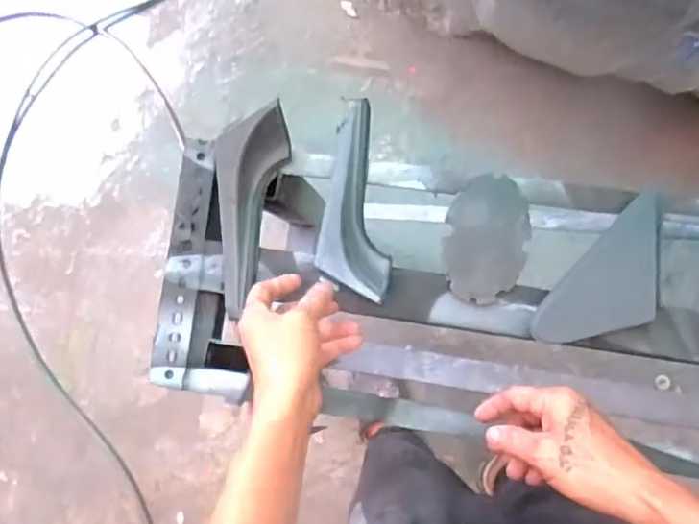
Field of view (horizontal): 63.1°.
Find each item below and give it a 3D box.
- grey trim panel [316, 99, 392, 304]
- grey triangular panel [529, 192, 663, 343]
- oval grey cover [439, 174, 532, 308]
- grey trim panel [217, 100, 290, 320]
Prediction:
[{"bbox_3d":[0.003,-0.061,0.566,0.066,0.035,0.206,-2,74,3],"label":"grey trim panel"},{"bbox_3d":[0.256,0.022,0.544,0.080,0.017,0.167,41,89,6],"label":"grey triangular panel"},{"bbox_3d":[0.136,-0.024,0.560,0.080,0.004,0.124,12,86,4],"label":"oval grey cover"},{"bbox_3d":[-0.106,-0.053,0.575,0.064,0.031,0.203,9,94,4],"label":"grey trim panel"}]

